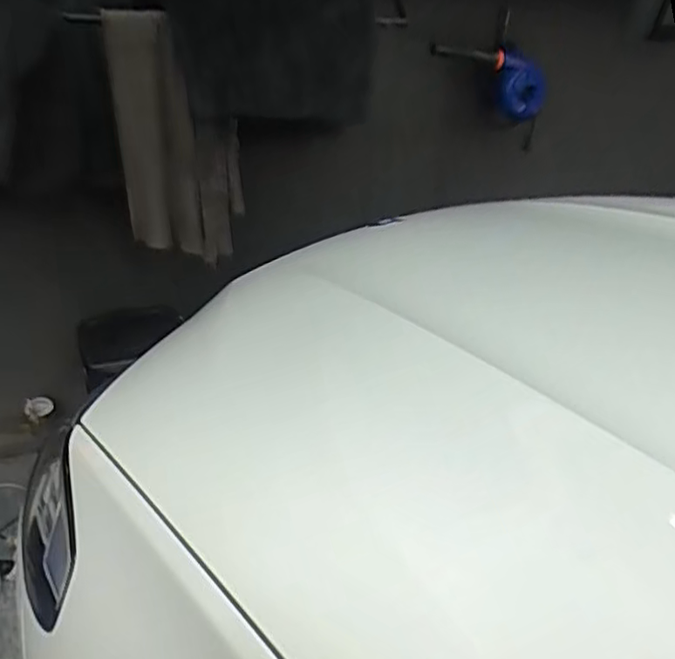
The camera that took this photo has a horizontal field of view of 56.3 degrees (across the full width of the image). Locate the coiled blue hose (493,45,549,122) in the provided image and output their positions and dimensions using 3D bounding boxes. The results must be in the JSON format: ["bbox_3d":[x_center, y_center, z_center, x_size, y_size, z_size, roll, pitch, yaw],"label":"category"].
[{"bbox_3d":[0.449,-0.600,1.563,0.132,0.147,0.083,13,37,10],"label":"coiled blue hose"}]

